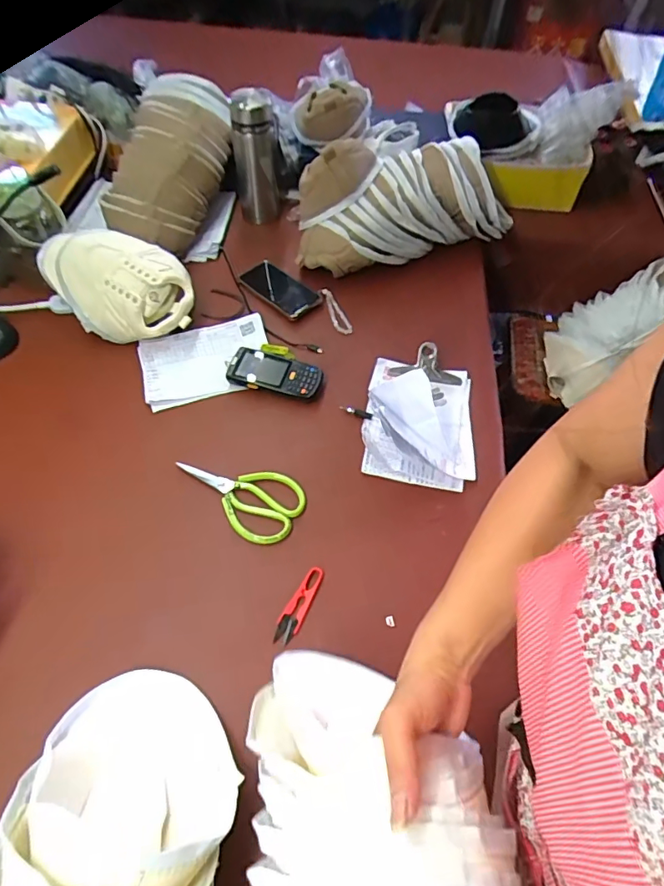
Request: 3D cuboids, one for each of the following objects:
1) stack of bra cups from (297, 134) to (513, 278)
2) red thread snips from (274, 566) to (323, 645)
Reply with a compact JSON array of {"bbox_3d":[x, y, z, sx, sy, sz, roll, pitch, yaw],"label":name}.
[{"bbox_3d":[0.141,-0.438,0.927,0.412,0.181,0.148,-10,57,-9],"label":"stack of bra cups"},{"bbox_3d":[-0.042,0.202,0.632,0.029,0.010,0.101,22,58,11],"label":"red thread snips"}]

